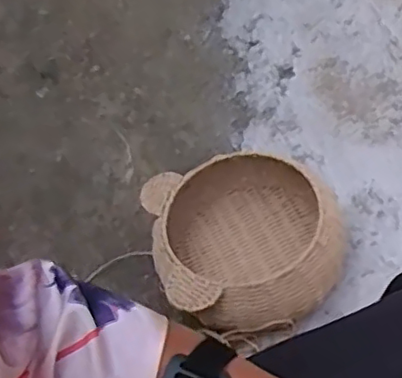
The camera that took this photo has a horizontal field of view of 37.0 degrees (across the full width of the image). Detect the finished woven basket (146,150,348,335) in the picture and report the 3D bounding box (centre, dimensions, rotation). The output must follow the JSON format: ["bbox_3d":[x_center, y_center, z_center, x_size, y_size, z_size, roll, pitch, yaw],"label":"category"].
[{"bbox_3d":[0.066,0.076,0.967,0.272,0.165,0.280,-2,54,3],"label":"finished woven basket"}]

